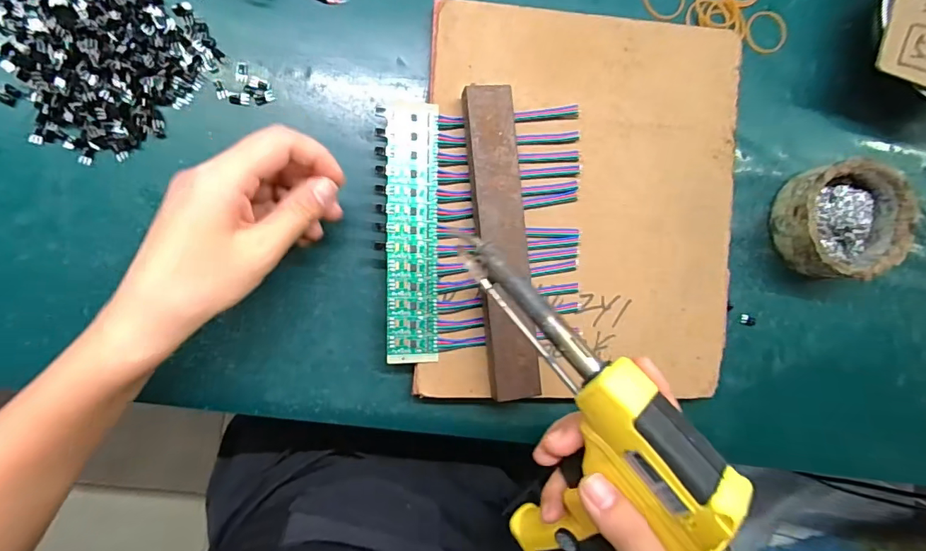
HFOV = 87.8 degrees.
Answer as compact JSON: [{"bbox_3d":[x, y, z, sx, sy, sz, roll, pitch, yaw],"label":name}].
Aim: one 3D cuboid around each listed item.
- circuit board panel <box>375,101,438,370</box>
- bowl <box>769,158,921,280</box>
[{"bbox_3d":[-0.035,-0.027,0.305,0.039,0.004,0.163,0,89,-17],"label":"circuit board panel"},{"bbox_3d":[0.274,-0.040,0.348,0.083,0.041,0.079,0,90,-8],"label":"bowl"}]

